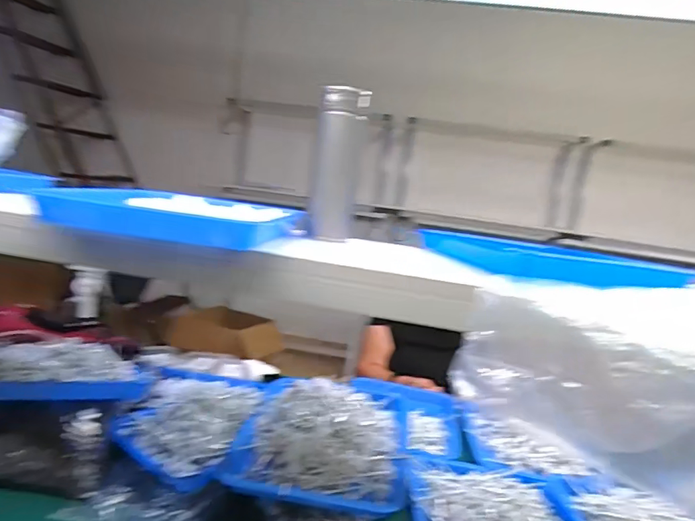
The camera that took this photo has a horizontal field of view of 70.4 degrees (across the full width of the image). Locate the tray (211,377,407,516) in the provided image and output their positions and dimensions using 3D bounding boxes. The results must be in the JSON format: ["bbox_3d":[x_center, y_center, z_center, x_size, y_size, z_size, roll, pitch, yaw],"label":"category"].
[{"bbox_3d":[-0.034,0.255,0.755,0.252,0.075,0.274,8,12,3],"label":"tray"}]

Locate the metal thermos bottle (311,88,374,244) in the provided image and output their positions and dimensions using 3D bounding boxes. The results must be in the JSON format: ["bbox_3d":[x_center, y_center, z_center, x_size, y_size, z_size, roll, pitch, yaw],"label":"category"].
[{"bbox_3d":[-0.013,-0.134,0.694,0.056,0.204,0.051,11,12,16],"label":"metal thermos bottle"}]

